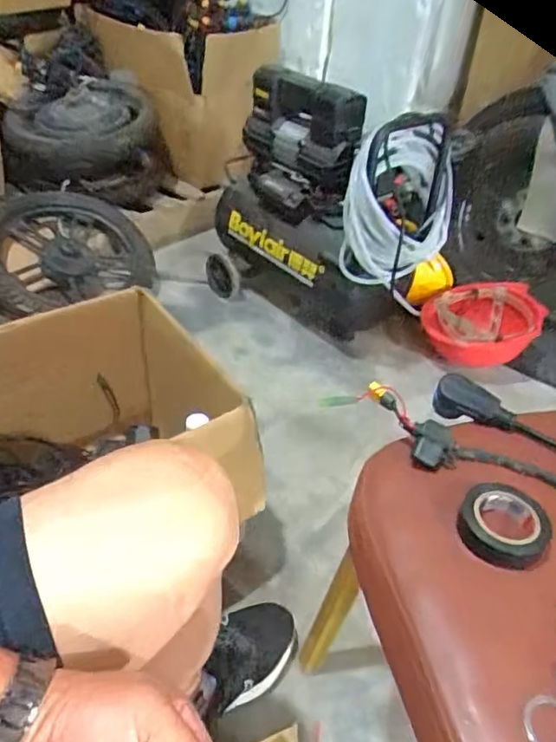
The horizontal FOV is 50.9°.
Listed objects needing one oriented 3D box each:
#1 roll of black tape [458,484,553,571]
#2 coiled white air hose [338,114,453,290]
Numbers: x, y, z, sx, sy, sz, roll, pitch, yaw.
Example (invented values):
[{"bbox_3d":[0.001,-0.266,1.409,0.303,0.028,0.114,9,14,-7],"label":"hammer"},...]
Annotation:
[{"bbox_3d":[0.156,0.105,0.403,0.059,0.014,0.063,2,41,-2],"label":"roll of black tape"},{"bbox_3d":[0.229,-0.327,1.079,0.188,0.259,0.224,15,42,12],"label":"coiled white air hose"}]

